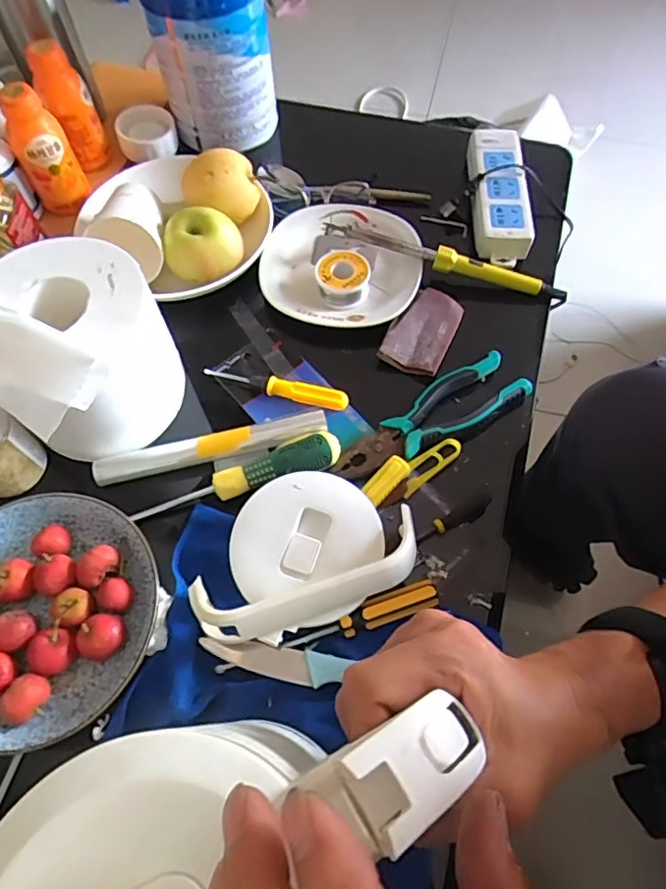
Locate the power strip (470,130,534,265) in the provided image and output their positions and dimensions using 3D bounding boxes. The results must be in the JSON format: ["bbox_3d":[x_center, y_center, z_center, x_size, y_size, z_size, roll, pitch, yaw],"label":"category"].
[{"bbox_3d":[0.183,-0.279,0.621,0.055,0.029,0.181,-1,74,3],"label":"power strip"}]

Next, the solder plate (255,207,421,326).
[{"bbox_3d":[0.010,-0.187,0.587,0.158,0.034,0.151,-1,63,1],"label":"solder plate"}]

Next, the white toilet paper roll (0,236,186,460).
[{"bbox_3d":[-0.222,-0.082,0.473,0.180,0.128,0.145,32,68,16],"label":"white toilet paper roll"}]

